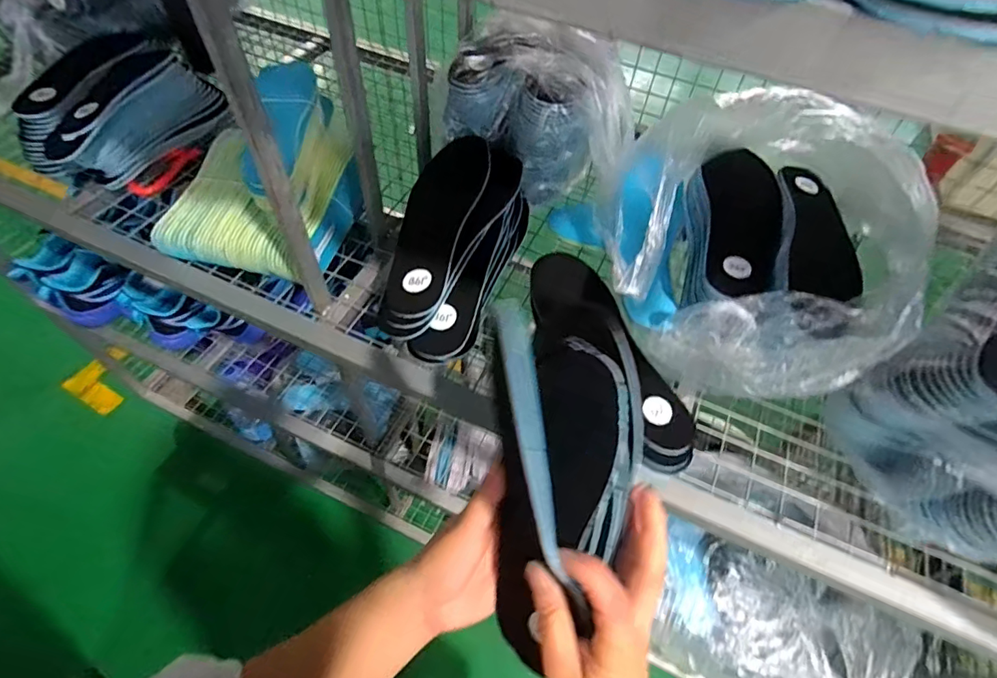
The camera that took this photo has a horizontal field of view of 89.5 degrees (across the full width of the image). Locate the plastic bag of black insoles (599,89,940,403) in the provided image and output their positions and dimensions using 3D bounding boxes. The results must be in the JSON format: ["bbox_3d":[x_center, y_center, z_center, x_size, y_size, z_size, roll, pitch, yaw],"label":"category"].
[{"bbox_3d":[0.236,-0.085,0.465,0.256,0.212,0.181,38,61,21],"label":"plastic bag of black insoles"}]

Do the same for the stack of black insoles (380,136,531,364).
[{"bbox_3d":[-0.042,-0.096,0.533,0.124,0.069,0.268,9,55,2],"label":"stack of black insoles"}]

